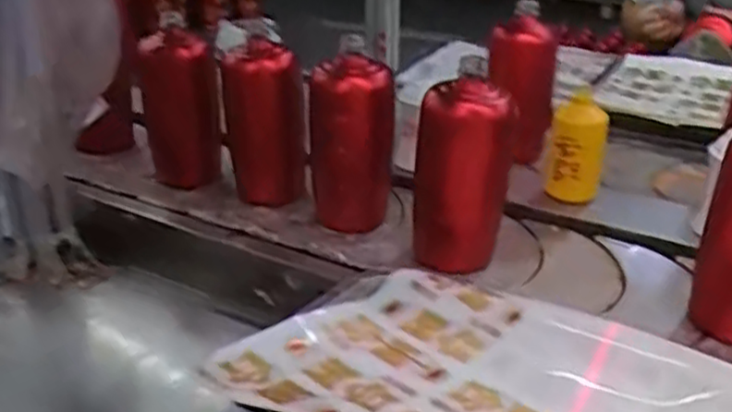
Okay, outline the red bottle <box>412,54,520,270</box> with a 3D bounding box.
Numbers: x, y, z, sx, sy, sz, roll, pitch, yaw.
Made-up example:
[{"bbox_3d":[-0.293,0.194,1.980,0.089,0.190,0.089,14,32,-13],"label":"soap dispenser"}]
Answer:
[{"bbox_3d":[0.089,-0.039,0.640,0.085,0.162,0.070,5,27,11],"label":"red bottle"}]

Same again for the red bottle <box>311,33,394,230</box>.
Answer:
[{"bbox_3d":[-0.015,-0.066,0.699,0.063,0.178,0.060,10,28,20],"label":"red bottle"}]

